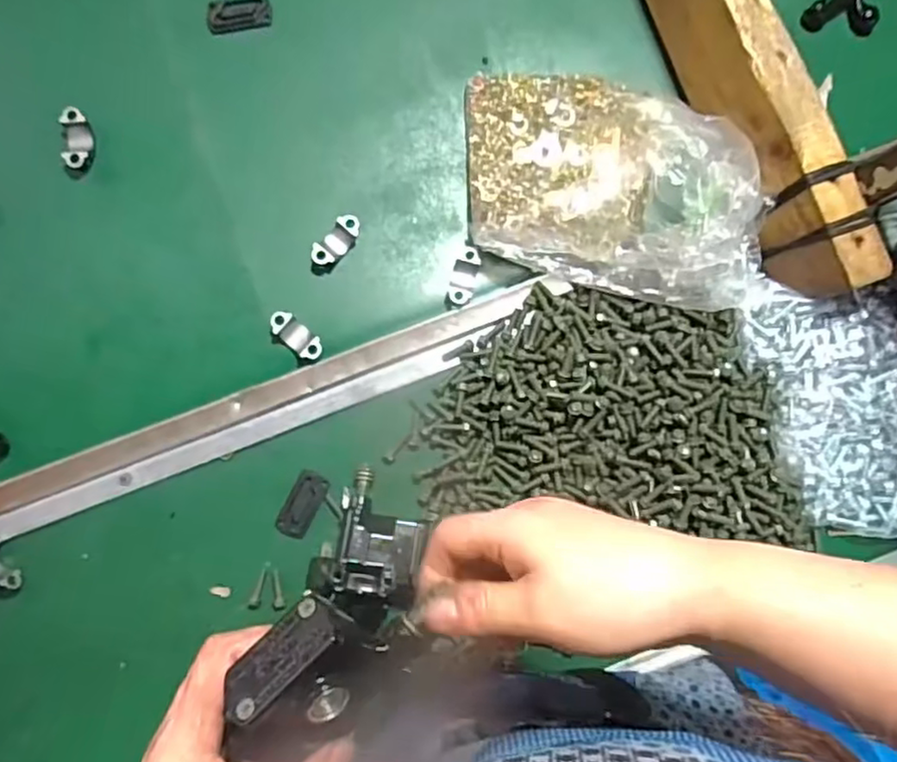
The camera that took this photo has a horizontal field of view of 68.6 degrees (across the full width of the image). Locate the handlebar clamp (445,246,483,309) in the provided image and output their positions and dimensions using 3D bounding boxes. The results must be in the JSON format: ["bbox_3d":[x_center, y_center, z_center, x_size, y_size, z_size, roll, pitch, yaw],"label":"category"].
[{"bbox_3d":[0.012,-0.078,0.494,0.019,0.013,0.048,16,86,-1],"label":"handlebar clamp"}]

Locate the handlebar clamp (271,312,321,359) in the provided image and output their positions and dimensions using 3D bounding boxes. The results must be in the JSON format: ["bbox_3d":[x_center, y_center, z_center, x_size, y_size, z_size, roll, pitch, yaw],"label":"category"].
[{"bbox_3d":[-0.111,-0.033,0.483,0.042,0.014,0.018,41,86,0],"label":"handlebar clamp"}]

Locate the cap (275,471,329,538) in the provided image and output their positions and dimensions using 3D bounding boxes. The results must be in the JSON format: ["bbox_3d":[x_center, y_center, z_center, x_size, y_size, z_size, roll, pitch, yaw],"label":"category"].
[{"bbox_3d":[-0.108,0.092,0.486,0.025,0.004,0.048,27,86,0],"label":"cap"}]

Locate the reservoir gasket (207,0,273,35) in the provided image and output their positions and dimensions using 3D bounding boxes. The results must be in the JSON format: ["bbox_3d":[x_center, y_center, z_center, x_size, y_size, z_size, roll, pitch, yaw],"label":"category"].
[{"bbox_3d":[-0.160,-0.281,0.503,0.048,0.008,0.023,-15,87,-3],"label":"reservoir gasket"}]

